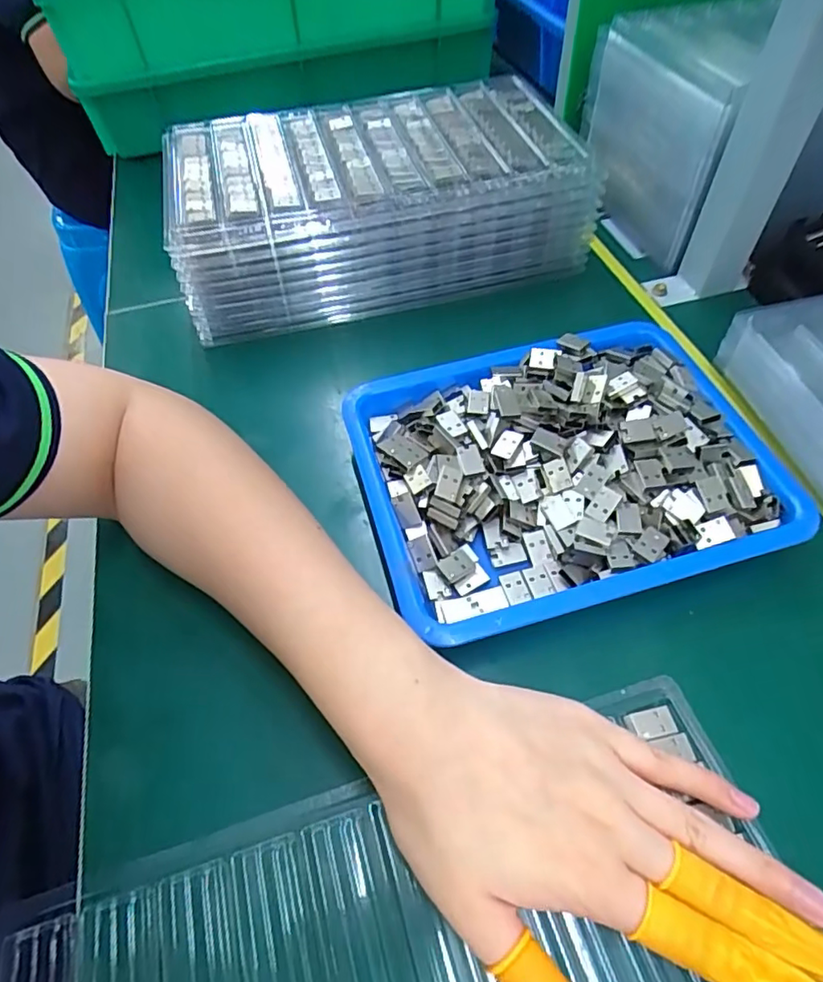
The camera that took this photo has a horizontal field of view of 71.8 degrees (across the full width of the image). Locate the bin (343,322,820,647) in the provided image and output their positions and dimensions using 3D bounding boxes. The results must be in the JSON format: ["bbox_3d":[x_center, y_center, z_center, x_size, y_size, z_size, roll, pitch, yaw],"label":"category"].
[{"bbox_3d":[0.082,-0.015,0.318,0.213,0.037,0.167,-14,55,-6],"label":"bin"}]

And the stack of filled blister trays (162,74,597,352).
[{"bbox_3d":[-0.030,-0.221,0.452,0.294,0.105,0.167,-12,55,-5],"label":"stack of filled blister trays"}]

